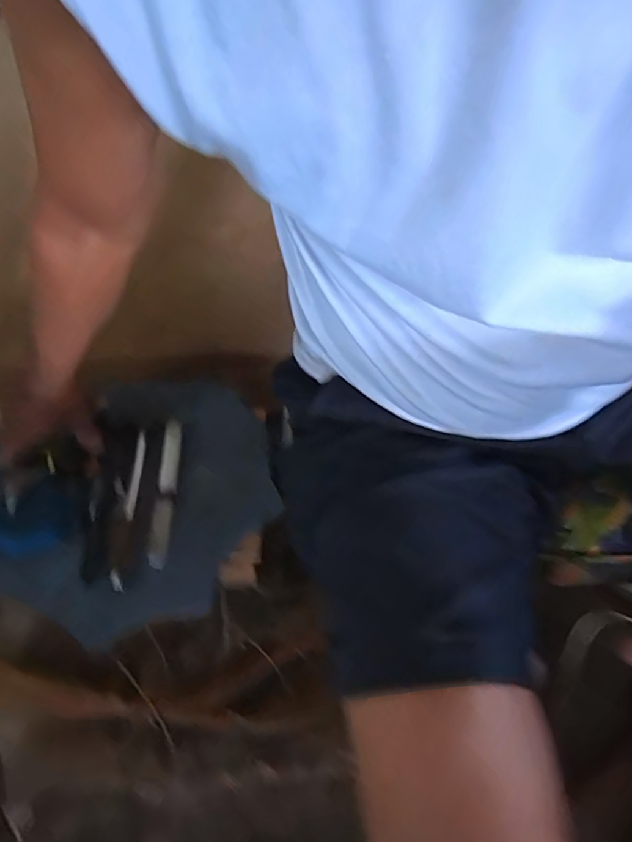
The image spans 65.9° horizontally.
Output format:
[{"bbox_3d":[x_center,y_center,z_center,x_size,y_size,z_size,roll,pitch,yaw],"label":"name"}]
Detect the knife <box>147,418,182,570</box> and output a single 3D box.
[{"bbox_3d":[-0.203,0.093,0.660,0.025,0.017,0.201,0,63,3],"label":"knife"}]

